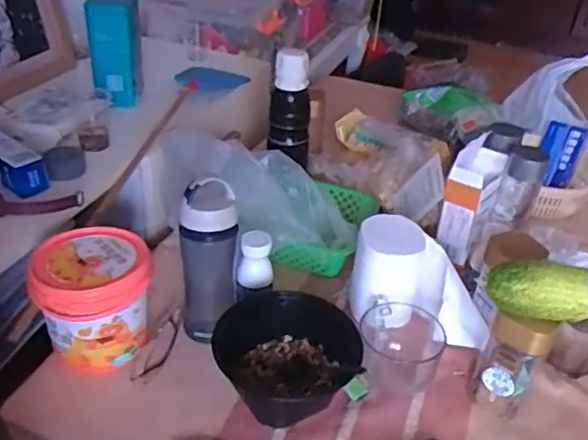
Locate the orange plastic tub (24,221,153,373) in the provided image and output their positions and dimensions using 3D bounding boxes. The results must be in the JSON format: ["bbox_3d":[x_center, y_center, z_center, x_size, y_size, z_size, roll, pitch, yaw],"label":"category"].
[{"bbox_3d":[-0.236,0.093,0.749,0.129,0.124,0.127,3,34,-2],"label":"orange plastic tub"}]

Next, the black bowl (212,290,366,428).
[{"bbox_3d":[-0.005,0.150,0.736,0.173,0.077,0.149,-1,34,-7],"label":"black bowl"}]

